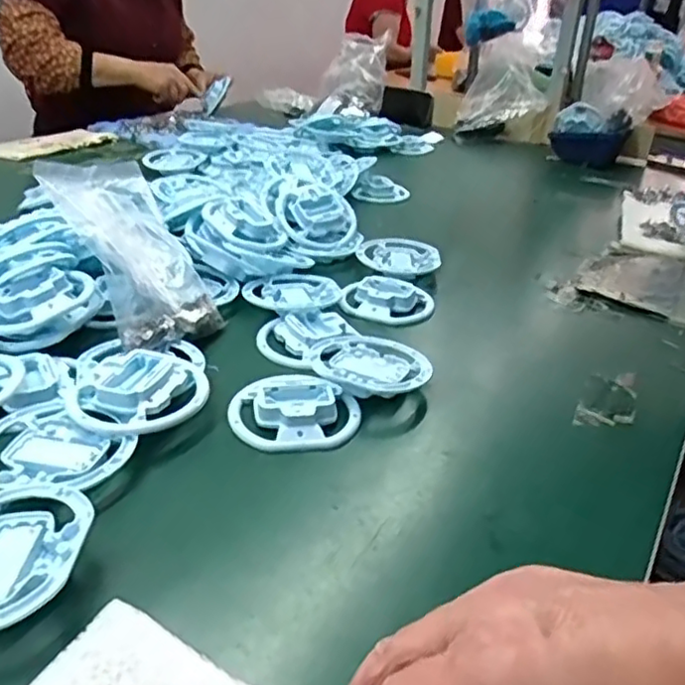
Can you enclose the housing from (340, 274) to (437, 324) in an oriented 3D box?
[{"bbox_3d":[0.049,-0.047,0.717,0.096,0.023,0.076,11,31,11],"label":"housing"}]

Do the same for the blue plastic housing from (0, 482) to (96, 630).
[{"bbox_3d":[-0.191,0.124,0.367,0.090,0.030,0.104,10,30,10],"label":"blue plastic housing"}]

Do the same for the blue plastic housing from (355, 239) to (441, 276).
[{"bbox_3d":[0.068,-0.100,0.791,0.094,0.019,0.095,3,30,-2],"label":"blue plastic housing"}]

